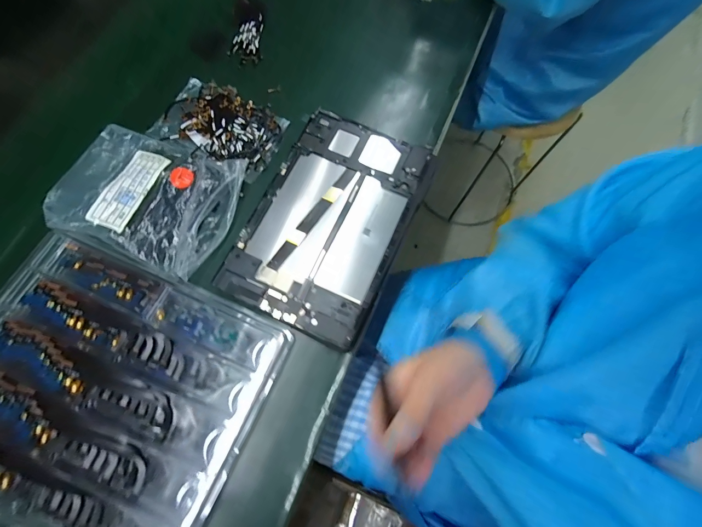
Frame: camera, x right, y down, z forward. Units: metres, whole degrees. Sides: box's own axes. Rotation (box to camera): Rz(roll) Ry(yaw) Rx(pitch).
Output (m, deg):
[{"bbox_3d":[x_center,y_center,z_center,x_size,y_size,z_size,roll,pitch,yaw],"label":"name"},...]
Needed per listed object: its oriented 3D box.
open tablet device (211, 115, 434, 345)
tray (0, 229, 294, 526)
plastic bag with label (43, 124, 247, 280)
[{"bbox_3d":[-0.021,-0.051,0.331,0.148,0.007,0.236,23,73,6],"label":"open tablet device"},{"bbox_3d":[-0.224,0.107,0.282,0.274,0.018,0.215,23,73,7],"label":"tray"},{"bbox_3d":[-0.217,-0.076,0.335,0.173,0.025,0.138,17,72,5],"label":"plastic bag with label"}]

